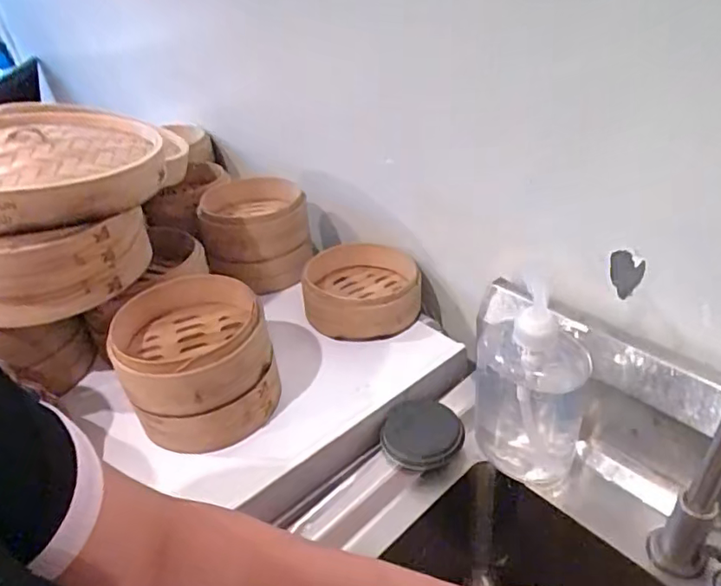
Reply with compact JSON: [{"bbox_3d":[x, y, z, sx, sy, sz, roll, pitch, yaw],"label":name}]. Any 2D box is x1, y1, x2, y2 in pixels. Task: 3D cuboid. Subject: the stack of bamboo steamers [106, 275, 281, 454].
[{"bbox_3d":[-0.162,0.071,0.559,0.132,0.117,0.150,-18,37,-14],"label":"stack of bamboo steamers"}]

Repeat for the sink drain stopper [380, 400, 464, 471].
[{"bbox_3d":[0.062,0.144,0.555,0.080,0.012,0.067,-24,57,-13],"label":"sink drain stopper"}]

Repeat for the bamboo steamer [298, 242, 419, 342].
[{"bbox_3d":[0.002,-0.005,0.685,0.136,0.058,0.142,-4,36,4],"label":"bamboo steamer"}]

